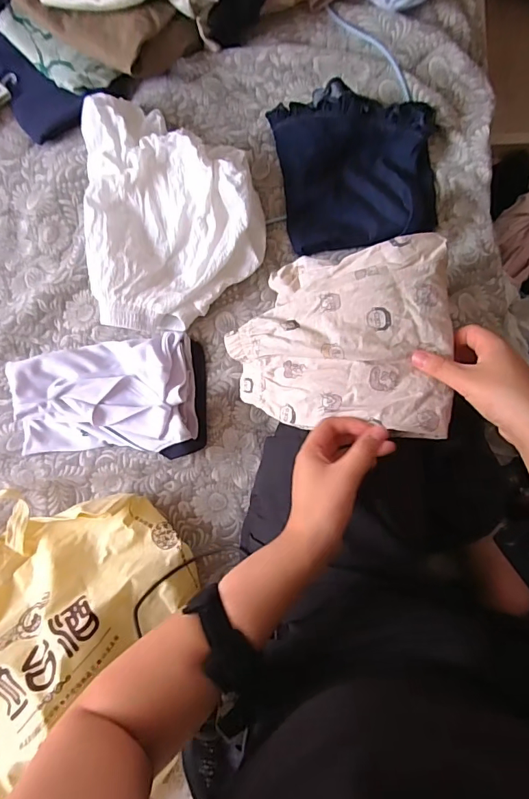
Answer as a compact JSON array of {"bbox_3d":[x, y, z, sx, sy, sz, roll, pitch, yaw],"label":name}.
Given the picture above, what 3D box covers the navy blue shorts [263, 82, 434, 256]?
[{"bbox_3d":[0.126,-0.304,0.580,0.210,0.045,0.204,-9,85,5],"label":"navy blue shorts"}]

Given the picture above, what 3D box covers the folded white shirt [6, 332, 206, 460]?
[{"bbox_3d":[-0.202,-0.001,0.568,0.247,0.040,0.151,-5,85,5],"label":"folded white shirt"}]

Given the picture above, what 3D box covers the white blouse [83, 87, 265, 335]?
[{"bbox_3d":[-0.118,-0.241,0.573,0.225,0.063,0.293,-4,85,5],"label":"white blouse"}]

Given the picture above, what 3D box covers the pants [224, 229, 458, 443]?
[{"bbox_3d":[0.074,-0.065,0.468,0.228,0.063,0.191,3,86,21],"label":"pants"}]

